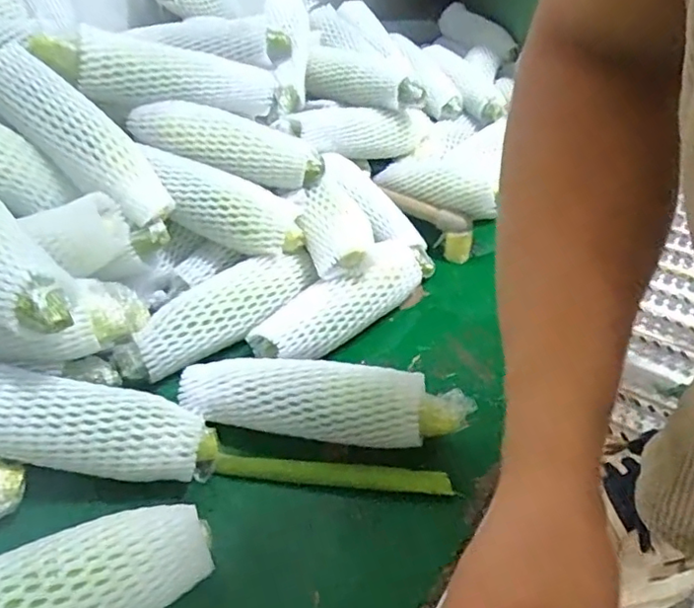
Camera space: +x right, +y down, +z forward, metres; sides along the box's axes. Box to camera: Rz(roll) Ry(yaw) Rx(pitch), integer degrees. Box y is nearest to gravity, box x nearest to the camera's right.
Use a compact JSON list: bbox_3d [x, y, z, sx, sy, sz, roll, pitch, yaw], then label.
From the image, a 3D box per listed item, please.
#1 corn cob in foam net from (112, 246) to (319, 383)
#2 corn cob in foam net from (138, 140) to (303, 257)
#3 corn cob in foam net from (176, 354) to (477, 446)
[{"bbox_3d":[-0.129,0.005,0.583,0.212,0.053,0.064,-29,47,-32],"label":"corn cob in foam net"},{"bbox_3d":[-0.138,-0.108,0.619,0.196,0.061,0.068,29,44,5],"label":"corn cob in foam net"},{"bbox_3d":[-0.020,0.085,0.511,0.249,0.066,0.068,5,39,6],"label":"corn cob in foam net"}]

